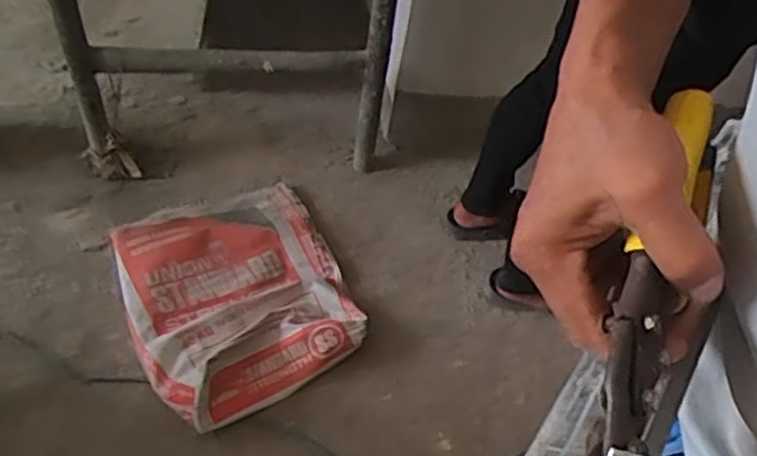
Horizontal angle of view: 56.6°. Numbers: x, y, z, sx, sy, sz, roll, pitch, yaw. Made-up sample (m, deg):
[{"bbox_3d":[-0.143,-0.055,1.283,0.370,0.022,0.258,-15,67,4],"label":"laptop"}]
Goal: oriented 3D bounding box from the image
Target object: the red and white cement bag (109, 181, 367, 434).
[{"bbox_3d":[-0.281,0.117,1.391,0.423,0.081,0.485,-20,57,-23],"label":"red and white cement bag"}]

